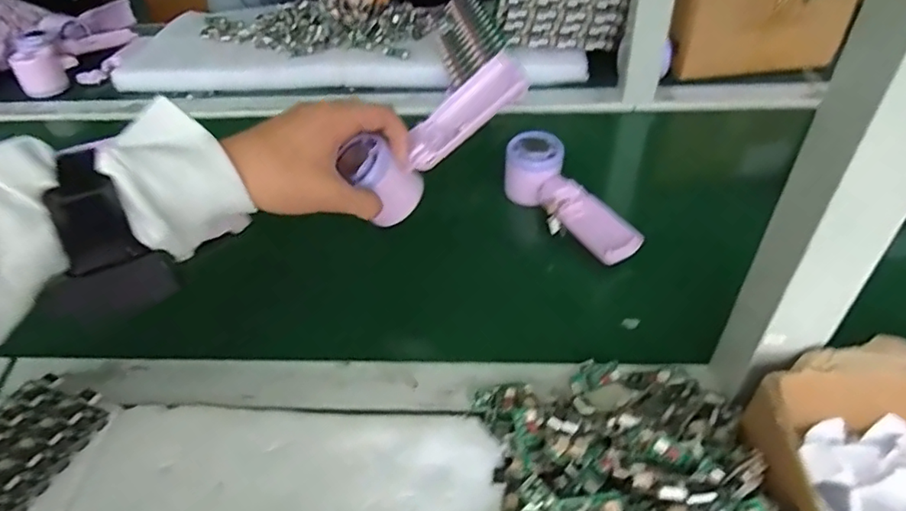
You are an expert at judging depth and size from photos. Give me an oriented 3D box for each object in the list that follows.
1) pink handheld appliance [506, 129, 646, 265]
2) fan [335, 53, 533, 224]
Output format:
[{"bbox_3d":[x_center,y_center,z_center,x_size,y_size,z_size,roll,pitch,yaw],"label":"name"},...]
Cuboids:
[{"bbox_3d":[0.107,-0.050,0.551,0.064,0.048,0.162,-27,61,-23],"label":"pink handheld appliance"},{"bbox_3d":[-0.013,-0.095,0.436,0.153,0.058,0.064,-39,48,4],"label":"fan"}]

